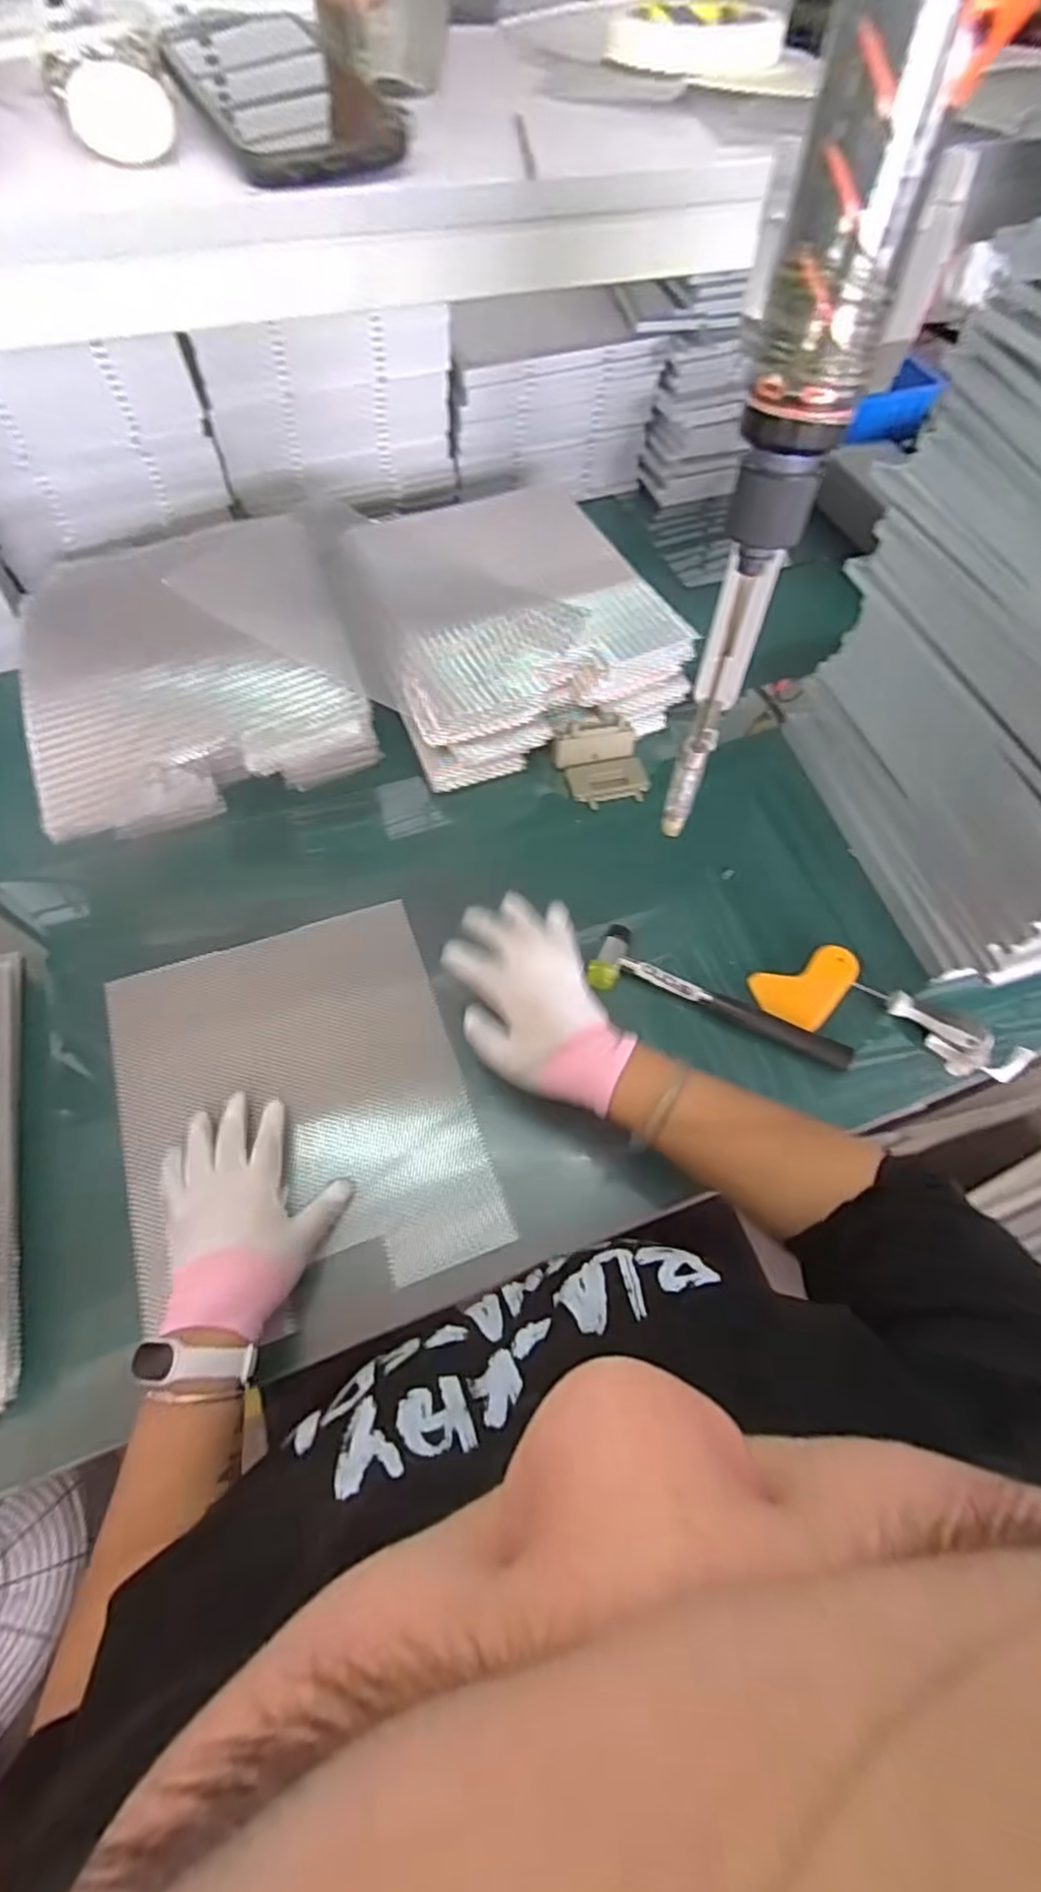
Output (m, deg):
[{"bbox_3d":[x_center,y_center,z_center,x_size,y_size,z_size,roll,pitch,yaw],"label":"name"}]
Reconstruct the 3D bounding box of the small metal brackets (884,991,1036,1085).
[{"bbox_3d":[0.393,0.090,0.619,0.126,0.030,0.046,23,63,10],"label":"small metal brackets"}]

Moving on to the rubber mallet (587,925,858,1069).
[{"bbox_3d":[0.181,0.055,0.628,0.237,0.034,0.057,23,63,10],"label":"rubber mallet"}]

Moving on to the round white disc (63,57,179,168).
[{"bbox_3d":[-0.188,-0.393,0.322,0.045,0.029,0.012,-8,62,-7],"label":"round white disc"}]

